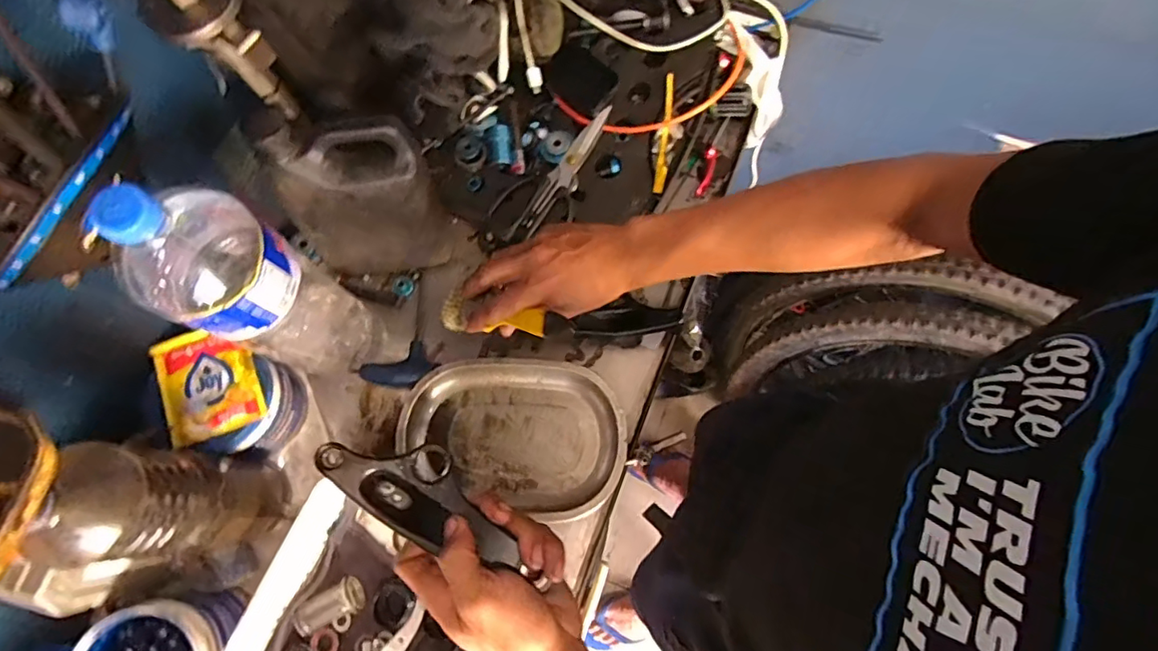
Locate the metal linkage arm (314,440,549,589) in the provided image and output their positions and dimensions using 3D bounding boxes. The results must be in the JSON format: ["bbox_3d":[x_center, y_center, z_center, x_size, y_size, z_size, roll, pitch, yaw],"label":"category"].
[{"bbox_3d":[-0.108,0.119,0.396,0.149,0.034,0.058,26,77,0],"label":"metal linkage arm"}]

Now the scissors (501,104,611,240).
[{"bbox_3d":[-0.013,-0.152,0.574,0.043,0.017,0.168,31,77,7],"label":"scissors"}]

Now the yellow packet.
[{"bbox_3d":[-0.326,0.050,0.488,0.083,0.009,0.094,-17,76,-5],"label":"yellow packet"}]

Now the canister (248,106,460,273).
[{"bbox_3d":[-0.198,-0.126,0.538,0.123,0.183,0.099,-2,76,-1],"label":"canister"}]

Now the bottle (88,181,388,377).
[{"bbox_3d":[-0.249,-0.025,0.451,0.080,0.311,0.097,25,77,6],"label":"bottle"}]

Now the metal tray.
[{"bbox_3d":[-0.065,0.107,0.564,0.222,0.043,0.150,14,76,3],"label":"metal tray"}]

